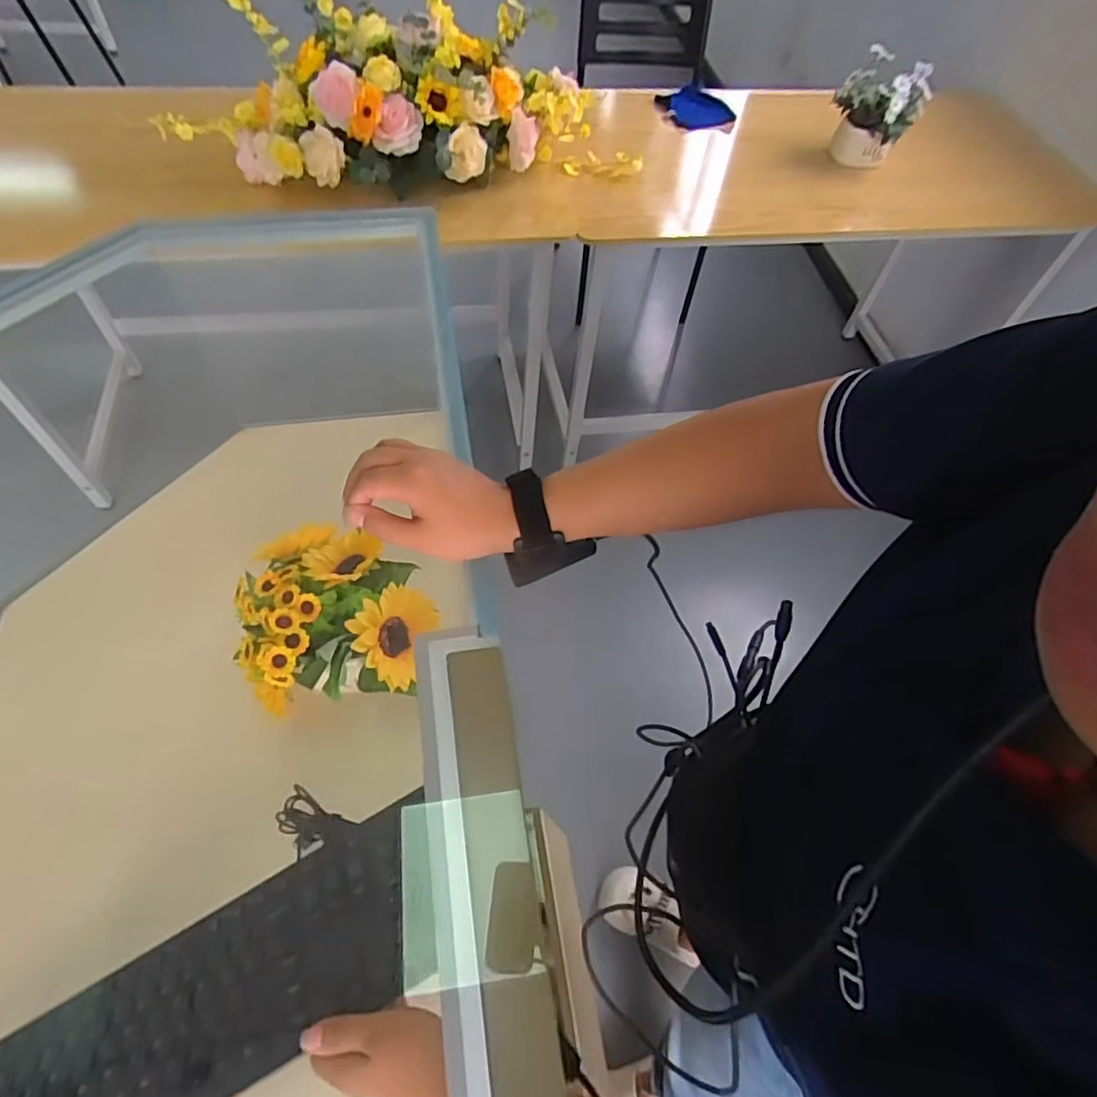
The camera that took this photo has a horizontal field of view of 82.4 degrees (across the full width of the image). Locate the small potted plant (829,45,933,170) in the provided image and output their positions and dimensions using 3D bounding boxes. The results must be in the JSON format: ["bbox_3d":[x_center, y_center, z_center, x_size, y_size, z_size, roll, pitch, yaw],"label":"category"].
[{"bbox_3d":[0.676,-0.905,1.296,0.168,0.178,0.128,32,61,15],"label":"small potted plant"}]

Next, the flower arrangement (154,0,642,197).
[{"bbox_3d":[-0.248,-0.794,1.103,0.838,0.258,0.263,-7,59,-9],"label":"flower arrangement"}]

